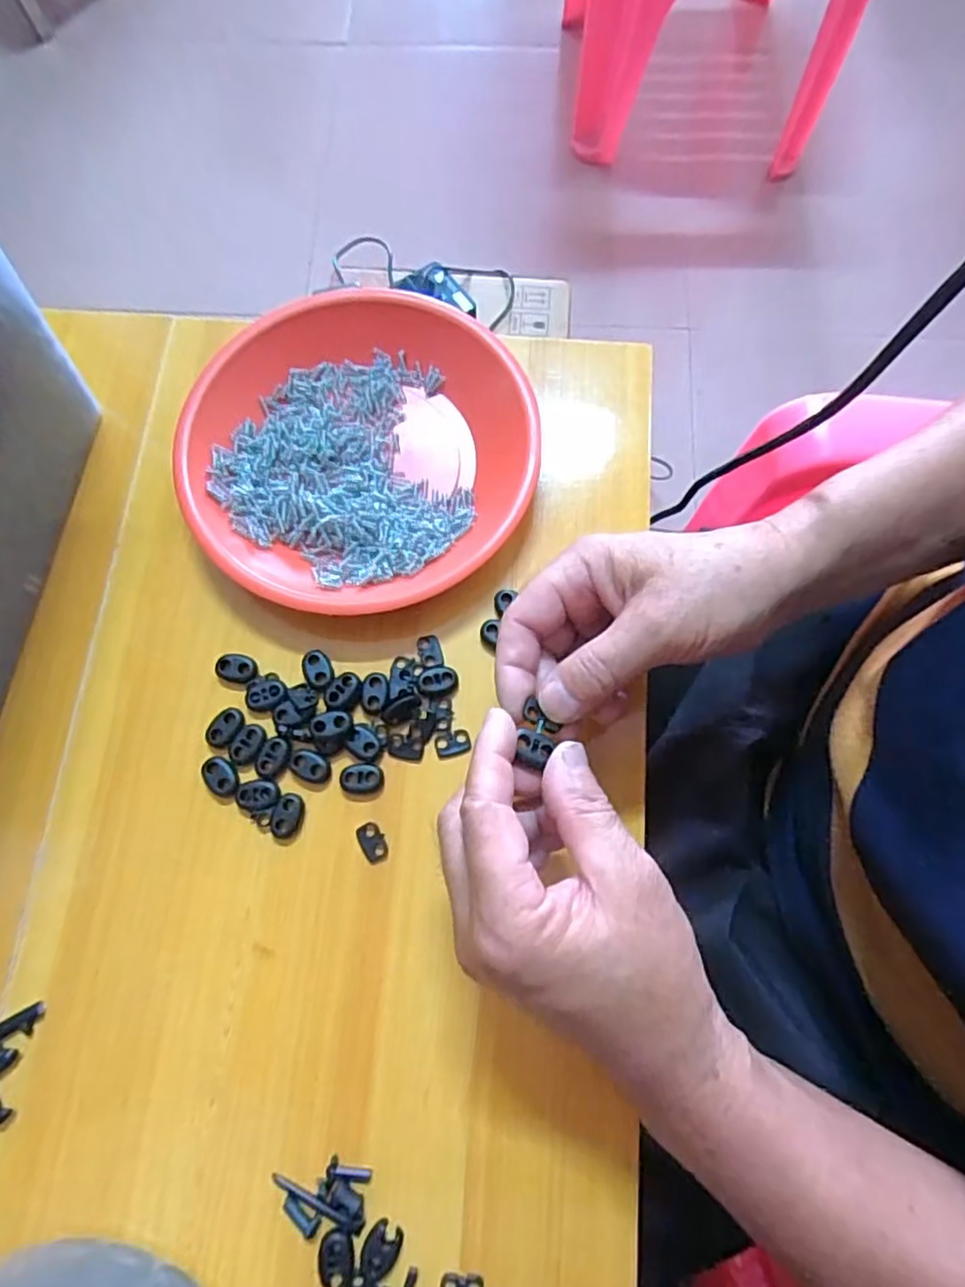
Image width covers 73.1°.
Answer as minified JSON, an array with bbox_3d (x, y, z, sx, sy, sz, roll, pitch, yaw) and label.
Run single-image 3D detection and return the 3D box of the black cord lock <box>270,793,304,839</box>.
[{"bbox_3d":[-0.097,0.086,0.323,0.013,0.005,0.021,20,76,6],"label":"black cord lock"}]

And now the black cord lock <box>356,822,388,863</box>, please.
[{"bbox_3d":[-0.054,0.098,0.320,0.012,0.004,0.019,-27,76,-6],"label":"black cord lock"}]

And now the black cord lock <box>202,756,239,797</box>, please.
[{"bbox_3d":[-0.133,0.067,0.327,0.015,0.004,0.022,-29,76,-7],"label":"black cord lock"}]

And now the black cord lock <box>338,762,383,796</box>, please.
[{"bbox_3d":[-0.061,0.068,0.327,0.022,0.005,0.016,6,75,3],"label":"black cord lock"}]

